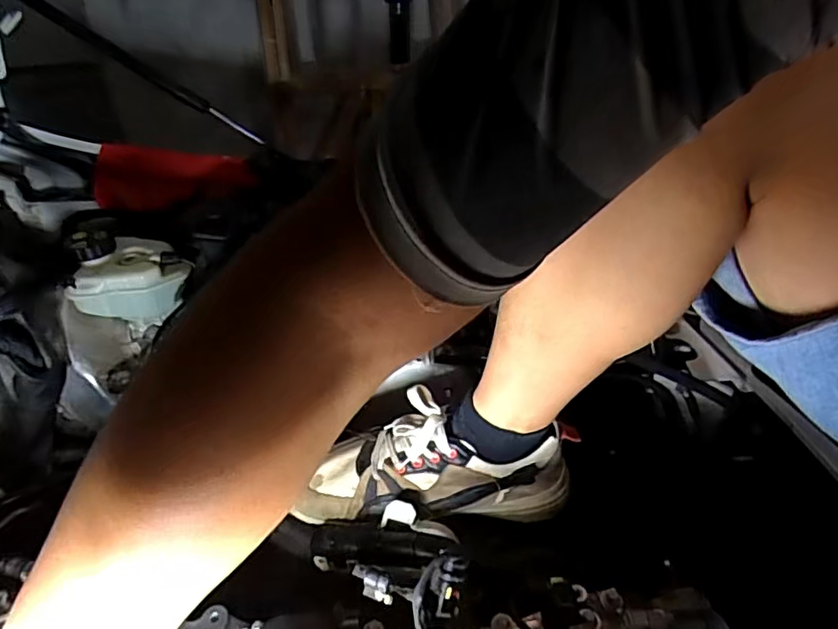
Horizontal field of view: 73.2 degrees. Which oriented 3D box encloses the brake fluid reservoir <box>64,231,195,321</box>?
[{"bbox_3d":[-0.329,-0.043,0.655,0.123,0.098,0.085,-14,39,-17],"label":"brake fluid reservoir"}]

